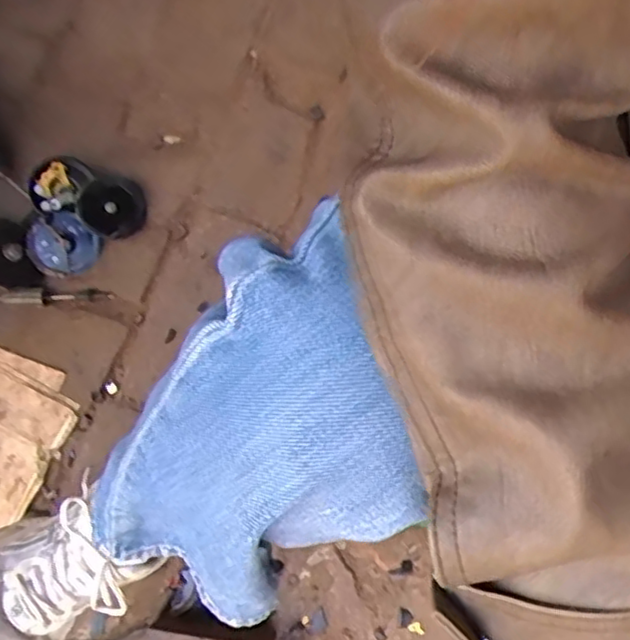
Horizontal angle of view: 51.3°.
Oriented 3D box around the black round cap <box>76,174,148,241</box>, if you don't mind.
[{"bbox_3d":[-0.211,-0.118,0.687,0.067,0.013,0.068,-2,98,-19],"label":"black round cap"}]

